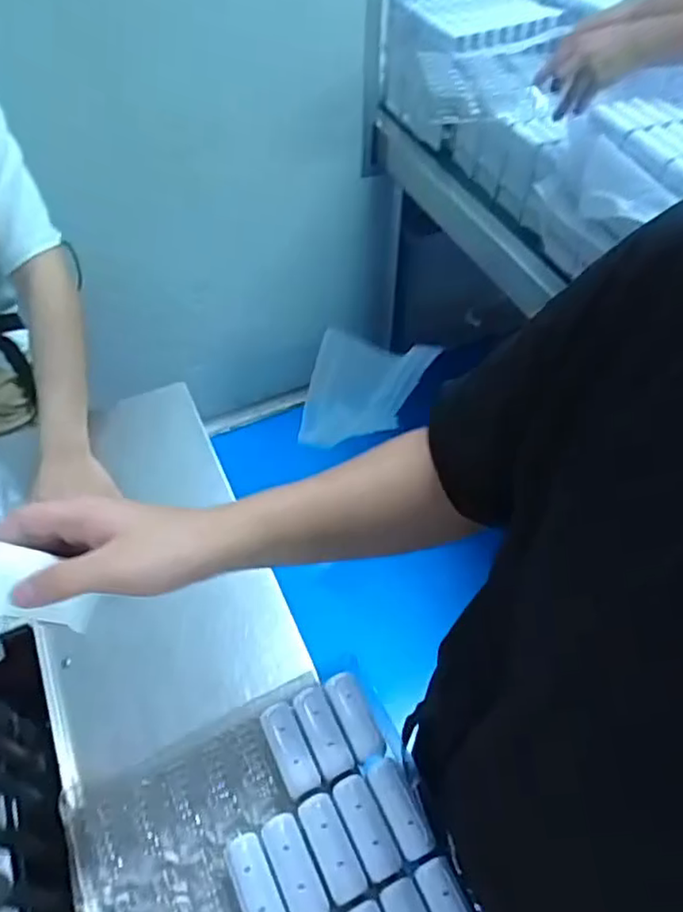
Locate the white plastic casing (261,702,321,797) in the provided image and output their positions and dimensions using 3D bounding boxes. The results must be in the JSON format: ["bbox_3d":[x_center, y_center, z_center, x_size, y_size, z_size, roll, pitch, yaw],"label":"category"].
[{"bbox_3d":[-0.046,0.249,0.548,0.027,0.015,0.078,-21,55,-16],"label":"white plastic casing"}]

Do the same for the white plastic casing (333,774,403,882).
[{"bbox_3d":[0.020,0.300,0.515,0.028,0.009,0.078,-22,55,-16],"label":"white plastic casing"}]

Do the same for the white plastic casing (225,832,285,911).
[{"bbox_3d":[-0.065,0.332,0.486,0.028,0.015,0.077,-21,55,-16],"label":"white plastic casing"}]

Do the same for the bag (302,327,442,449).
[{"bbox_3d":[0.046,-0.145,1.369,0.281,0.280,0.055,-13,53,-10],"label":"bag"}]

